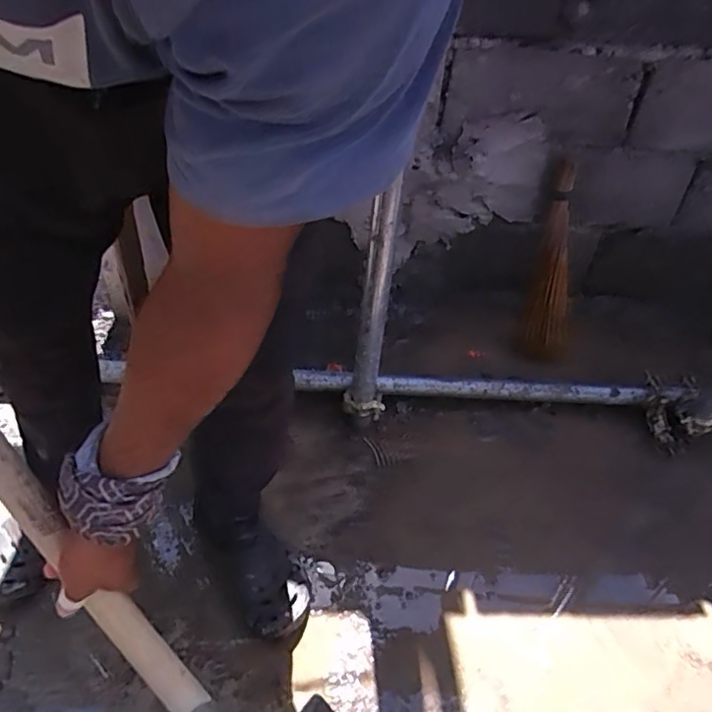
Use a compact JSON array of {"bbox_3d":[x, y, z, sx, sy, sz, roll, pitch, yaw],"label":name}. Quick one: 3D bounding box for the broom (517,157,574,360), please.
[{"bbox_3d":[0.451,-0.200,1.281,0.095,0.460,0.064,-5,20,-15],"label":"broom"}]

